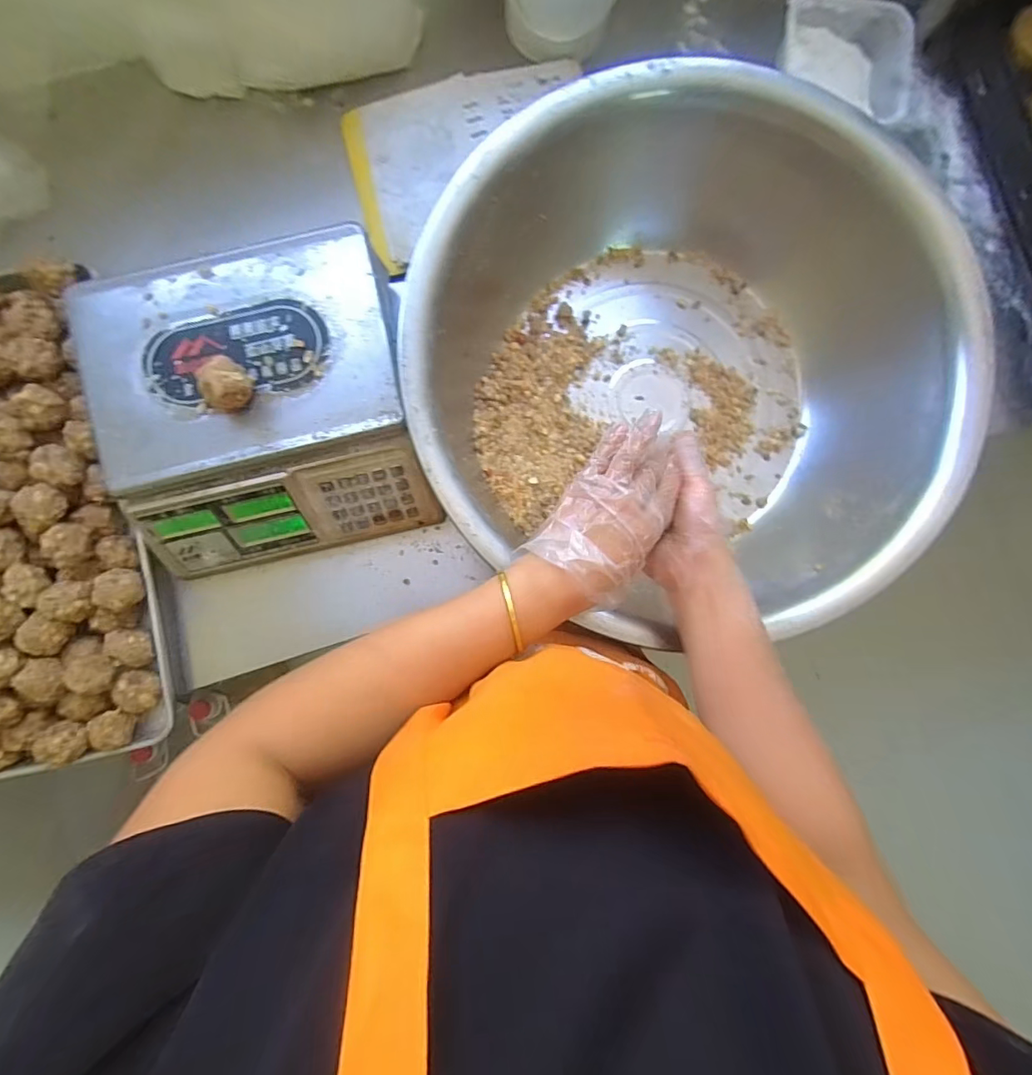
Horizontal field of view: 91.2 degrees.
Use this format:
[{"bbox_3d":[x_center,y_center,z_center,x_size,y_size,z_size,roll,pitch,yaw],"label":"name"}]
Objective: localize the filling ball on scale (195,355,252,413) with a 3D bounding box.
[{"bbox_3d":[-0.287,-0.151,0.504,0.041,0.046,0.047,38,88,0],"label":"filling ball on scale"}]

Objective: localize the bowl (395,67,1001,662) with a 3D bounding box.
[{"bbox_3d":[0.172,-0.184,0.571,0.556,0.177,0.538,7,88,-1],"label":"bowl"}]

